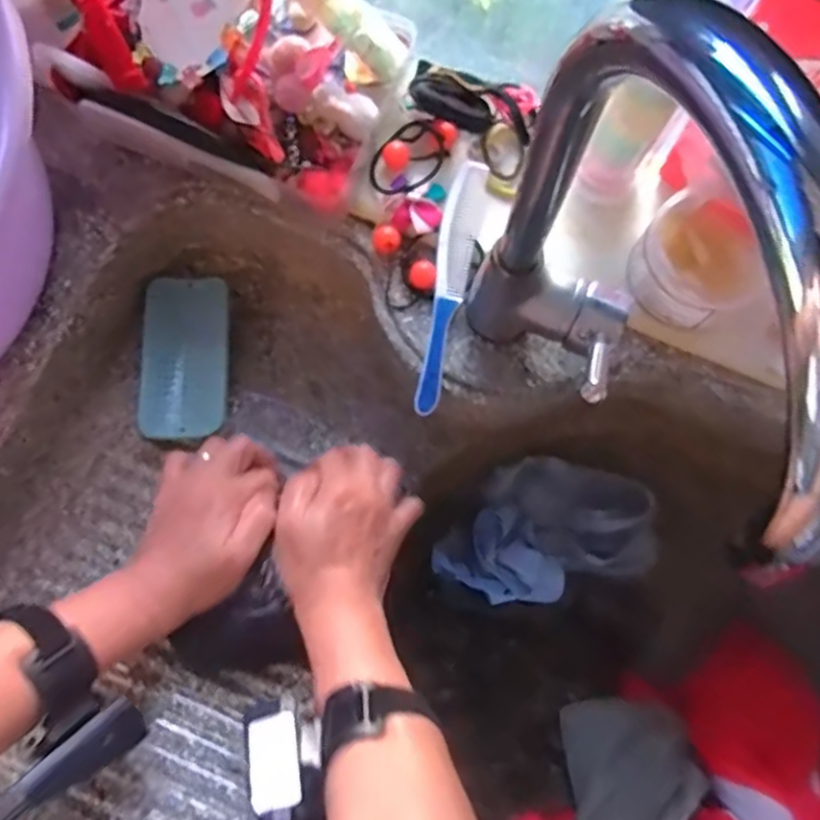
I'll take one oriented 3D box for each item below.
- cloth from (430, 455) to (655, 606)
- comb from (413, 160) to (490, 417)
[{"bbox_3d":[0.120,0.105,0.613,0.195,0.041,0.115,-13,79,-3],"label":"cloth"},{"bbox_3d":[0.027,-0.088,0.495,0.024,0.007,0.181,11,88,-15],"label":"comb"}]

